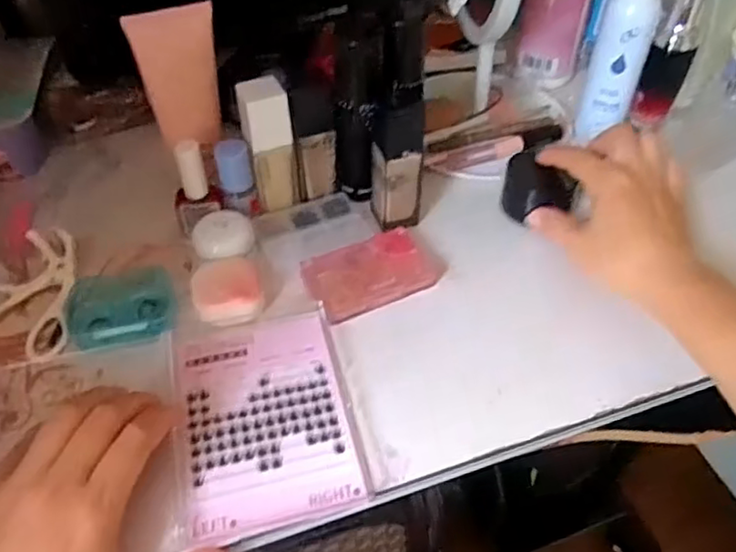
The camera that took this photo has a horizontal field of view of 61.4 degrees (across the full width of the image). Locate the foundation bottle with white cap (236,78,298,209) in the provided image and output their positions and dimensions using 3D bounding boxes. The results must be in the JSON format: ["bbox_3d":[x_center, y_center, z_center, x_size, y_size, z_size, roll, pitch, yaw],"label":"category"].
[{"bbox_3d":[-0.072,-0.097,0.454,0.032,0.105,0.021,-12,48,-10],"label":"foundation bottle with white cap"}]

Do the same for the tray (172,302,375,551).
[{"bbox_3d":[-0.063,0.083,0.379,0.103,0.006,0.141,-11,48,-9],"label":"tray"}]

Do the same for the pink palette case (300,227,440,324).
[{"bbox_3d":[0.003,-0.003,0.448,0.092,0.008,0.058,-21,51,-18],"label":"pink palette case"}]

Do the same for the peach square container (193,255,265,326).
[{"bbox_3d":[-0.097,0.009,0.428,0.044,0.013,0.053,-11,48,-9],"label":"peach square container"}]

